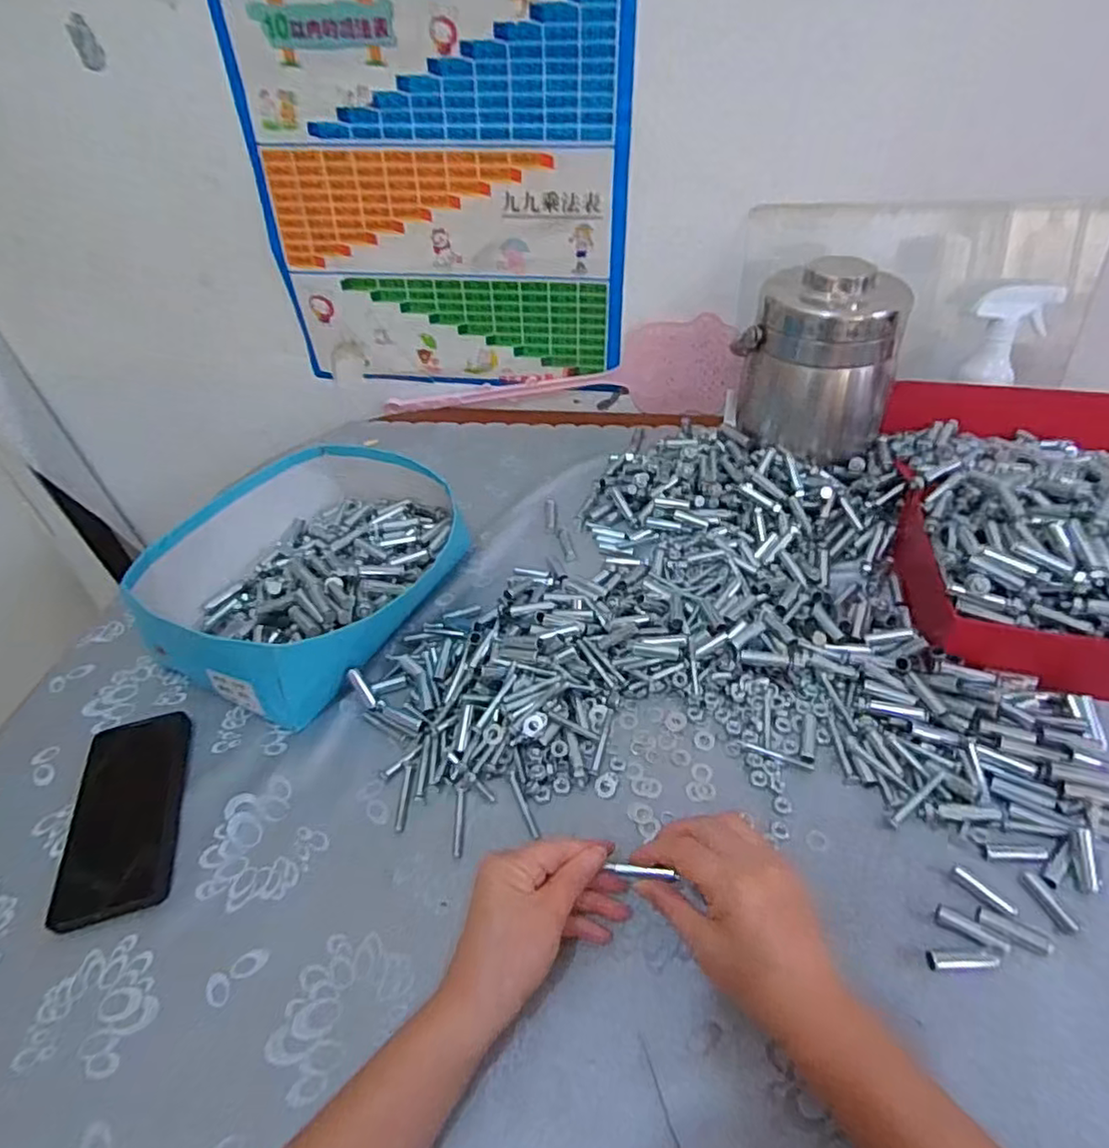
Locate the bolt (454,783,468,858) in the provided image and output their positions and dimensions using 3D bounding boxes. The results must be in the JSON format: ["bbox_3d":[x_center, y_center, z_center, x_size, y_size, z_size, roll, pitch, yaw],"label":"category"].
[{"bbox_3d":[-0.071,0.185,0.486,0.008,0.004,0.055,-4,43,0],"label":"bolt"}]

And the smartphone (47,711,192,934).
[{"bbox_3d":[-0.334,0.182,0.503,0.080,0.013,0.167,-14,44,-11],"label":"smartphone"}]

